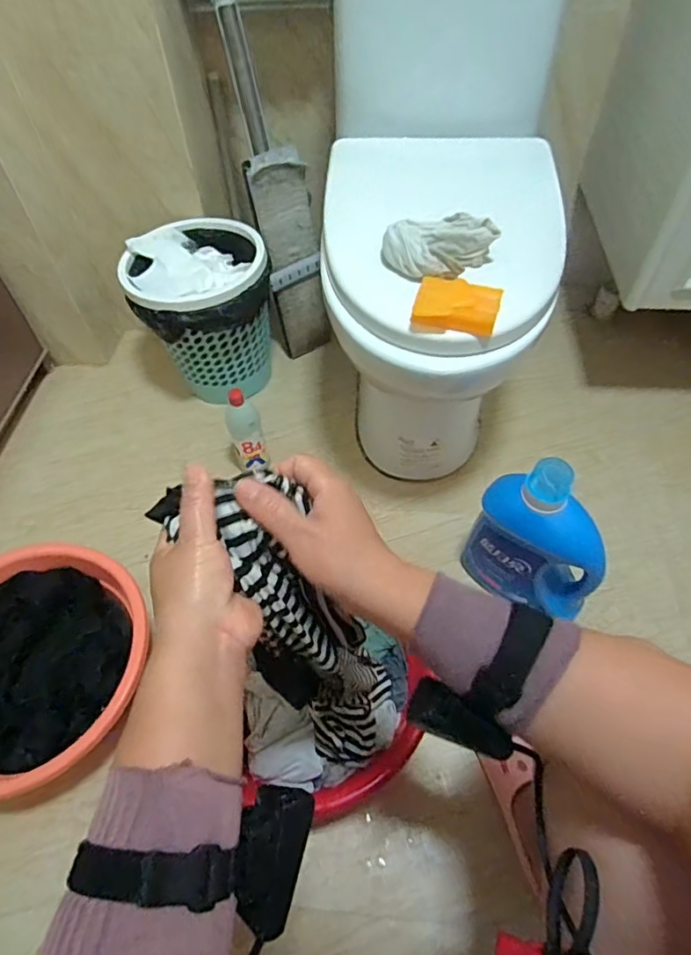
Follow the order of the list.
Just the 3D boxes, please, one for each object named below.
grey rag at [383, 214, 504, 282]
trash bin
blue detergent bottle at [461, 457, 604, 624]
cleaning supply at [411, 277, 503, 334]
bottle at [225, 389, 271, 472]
[{"bbox_3d":[0.120,-0.306,0.719,0.132,0.049,0.099,27,59,19],"label":"grey rag"},{"bbox_3d":[-0.278,-0.333,1.112,0.262,0.260,0.247,-13,55,-8],"label":"trash bin"},{"bbox_3d":[0.282,0.093,0.789,0.189,0.262,0.088,32,61,22],"label":"blue detergent bottle"},{"bbox_3d":[0.138,-0.212,0.673,0.100,0.034,0.061,13,56,11],"label":"cleaning supply"},{"bbox_3d":[-0.183,-0.078,1.012,0.062,0.190,0.050,-13,55,-8],"label":"bottle"}]

